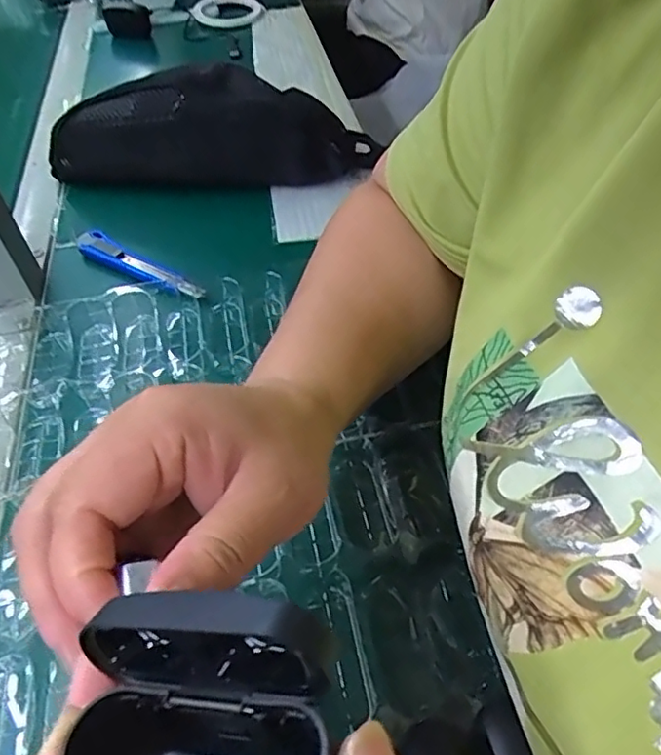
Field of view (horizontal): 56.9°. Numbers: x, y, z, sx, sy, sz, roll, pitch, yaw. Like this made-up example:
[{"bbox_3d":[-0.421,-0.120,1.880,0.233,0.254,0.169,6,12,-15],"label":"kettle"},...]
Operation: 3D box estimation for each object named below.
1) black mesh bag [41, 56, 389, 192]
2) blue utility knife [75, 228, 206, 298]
[{"bbox_3d":[-0.128,-0.237,0.588,0.279,0.082,0.114,4,48,7],"label":"black mesh bag"},{"bbox_3d":[-0.158,-0.096,0.502,0.137,0.015,0.027,27,55,25],"label":"blue utility knife"}]

